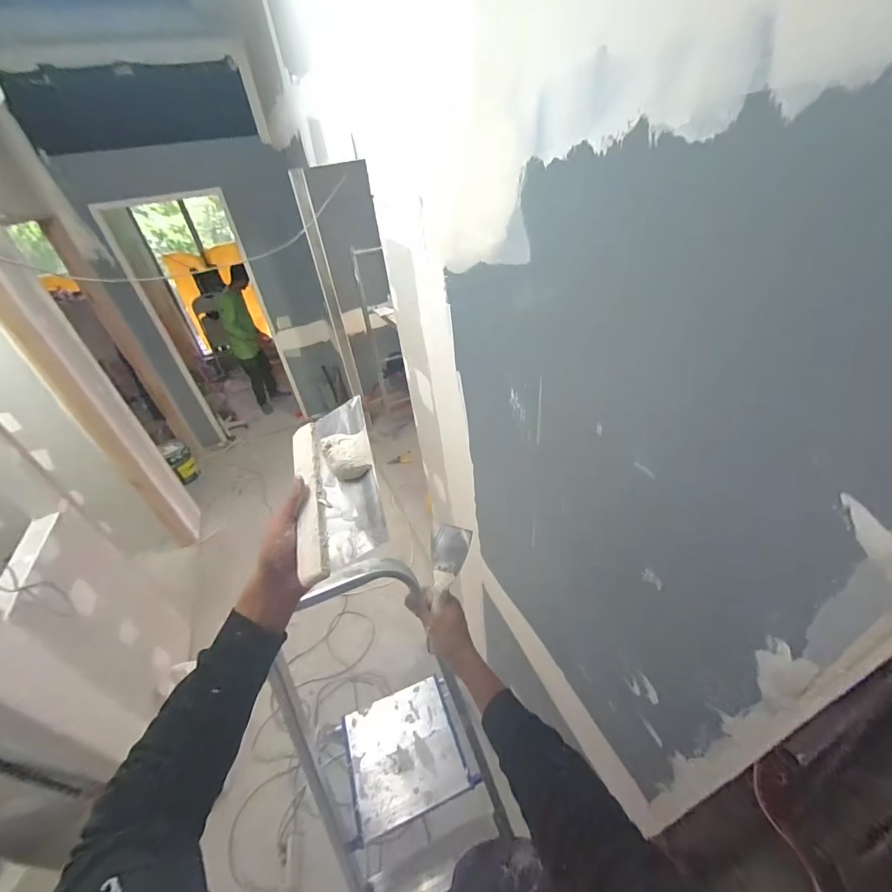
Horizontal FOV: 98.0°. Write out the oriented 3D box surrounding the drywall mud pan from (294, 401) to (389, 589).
[{"bbox_3d":[-0.141,0.040,0.489,0.105,0.057,0.231,-14,52,-8],"label":"drywall mud pan"}]

